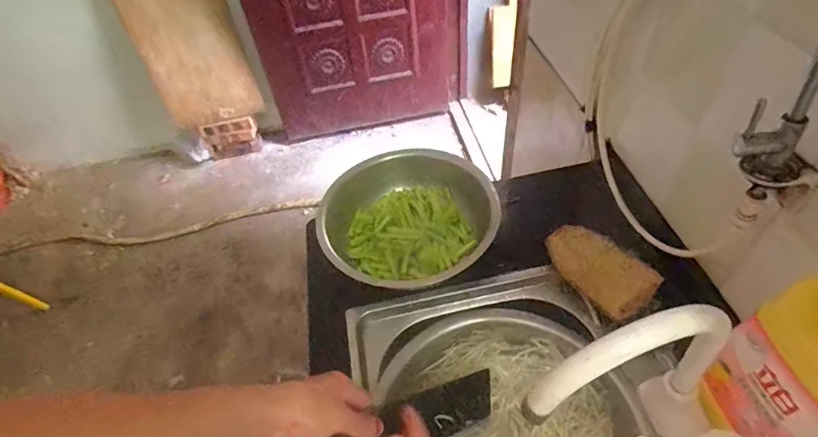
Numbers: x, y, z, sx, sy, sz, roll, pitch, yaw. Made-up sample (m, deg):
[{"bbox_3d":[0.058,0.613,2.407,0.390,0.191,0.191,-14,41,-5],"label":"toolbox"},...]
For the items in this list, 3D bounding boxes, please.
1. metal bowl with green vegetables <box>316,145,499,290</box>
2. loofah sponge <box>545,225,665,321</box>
[{"bbox_3d":[0.005,-0.005,0.757,0.273,0.105,0.237,9,50,14],"label":"metal bowl with green vegetables"},{"bbox_3d":[0.263,0.071,0.639,0.147,0.039,0.078,39,100,31],"label":"loofah sponge"}]

